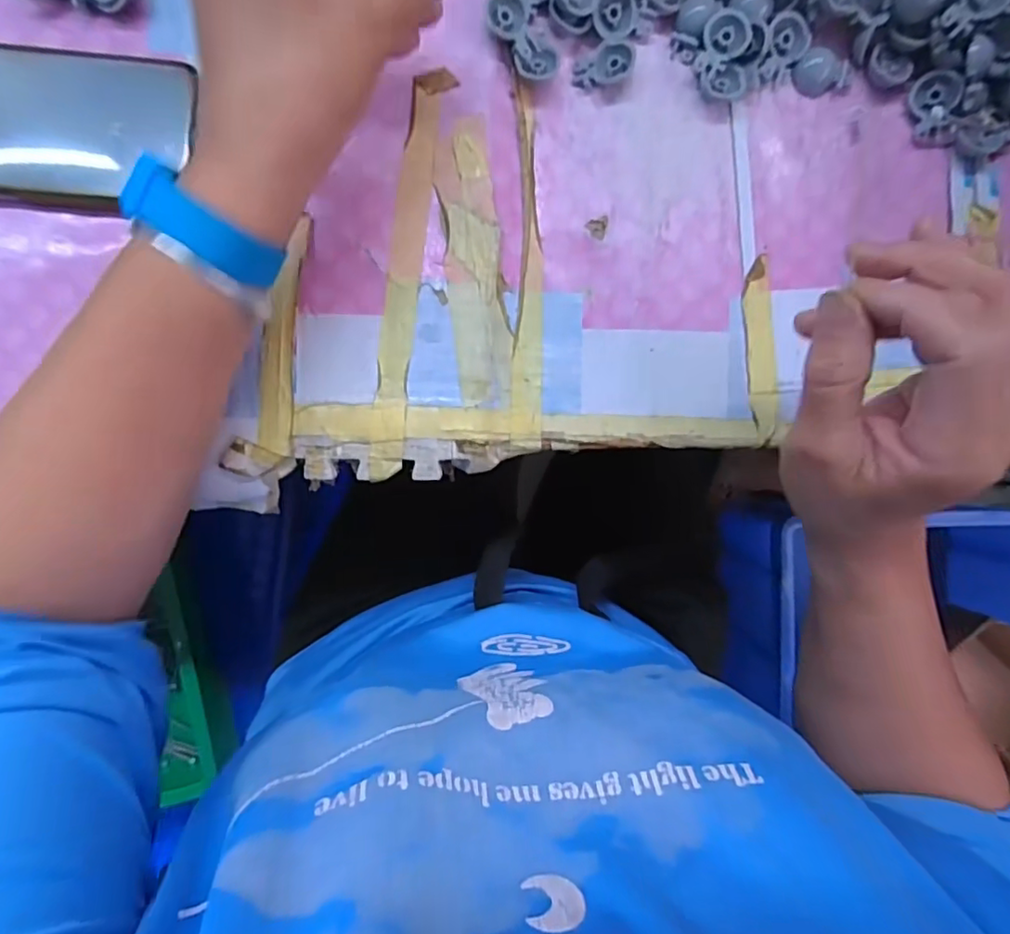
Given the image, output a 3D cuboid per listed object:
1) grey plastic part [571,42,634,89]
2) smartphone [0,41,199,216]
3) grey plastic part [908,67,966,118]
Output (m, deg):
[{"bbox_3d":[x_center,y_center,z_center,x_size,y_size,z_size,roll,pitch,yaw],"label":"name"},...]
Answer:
[{"bbox_3d":[0.054,-0.220,0.322,0.030,0.013,0.019,-17,91,-4],"label":"grey plastic part"},{"bbox_3d":[-0.247,-0.179,0.301,0.158,0.011,0.087,3,89,-4],"label":"smartphone"},{"bbox_3d":[0.241,-0.207,0.328,0.013,0.024,0.024,-12,85,-48],"label":"grey plastic part"}]

